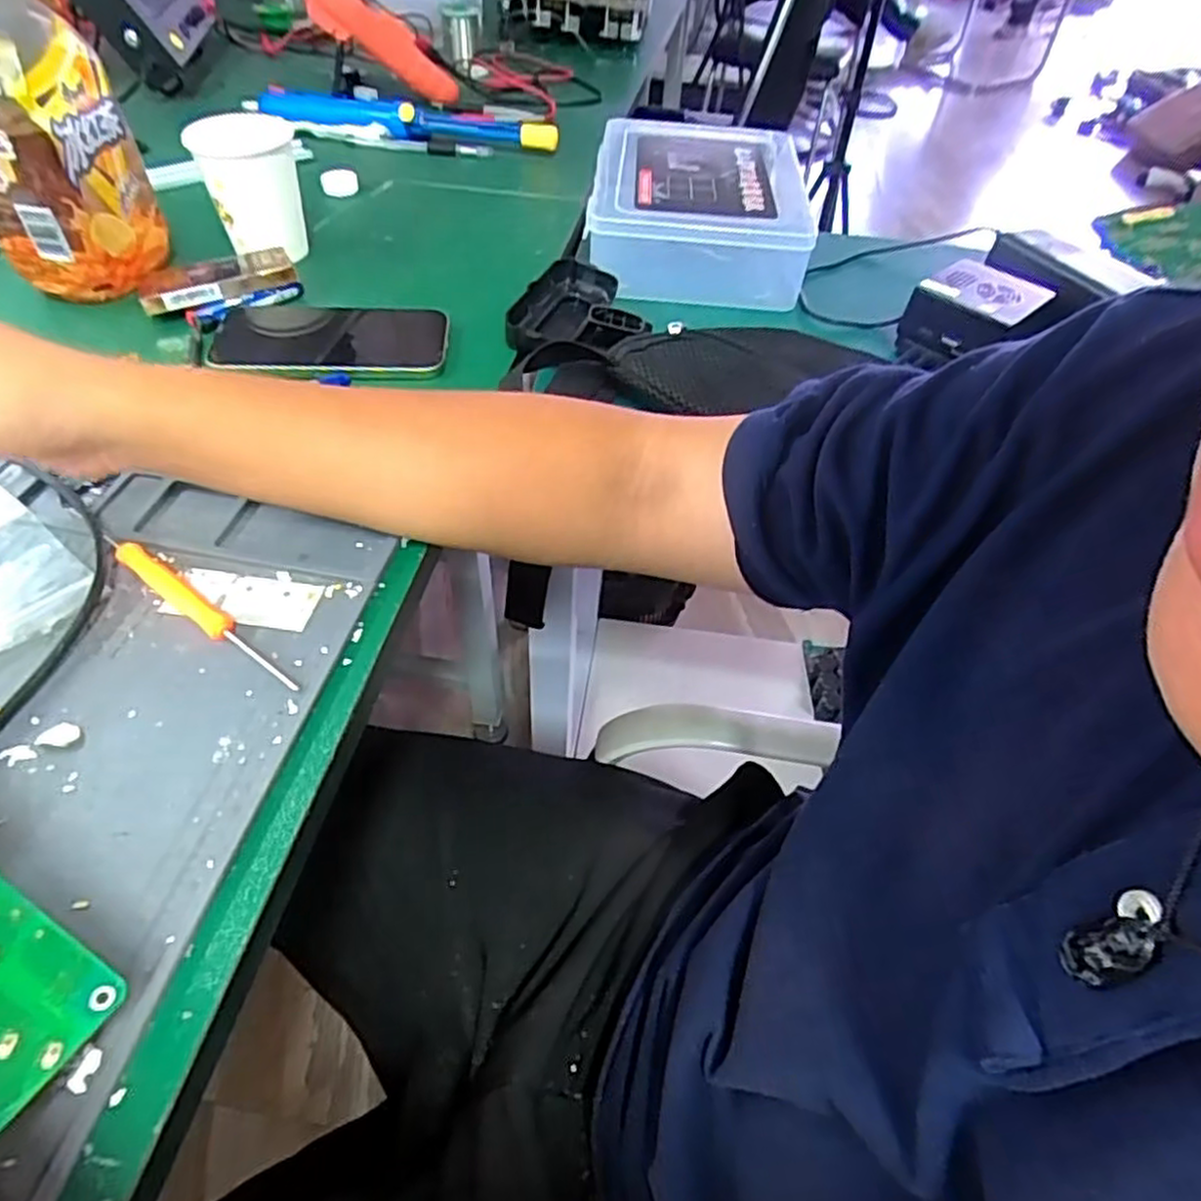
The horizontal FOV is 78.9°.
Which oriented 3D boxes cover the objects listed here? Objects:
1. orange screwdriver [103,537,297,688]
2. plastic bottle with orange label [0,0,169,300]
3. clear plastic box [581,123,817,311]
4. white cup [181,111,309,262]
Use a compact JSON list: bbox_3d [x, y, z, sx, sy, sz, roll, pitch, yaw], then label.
[{"bbox_3d":[-0.184,0.003,0.336,0.132,0.008,0.012,31,55,21],"label":"orange screwdriver"},{"bbox_3d":[-0.360,-0.305,0.461,0.102,0.191,0.102,-25,55,-22],"label":"plastic bottle with orange label"},{"bbox_3d":[0.082,-0.332,0.608,0.169,0.052,0.216,7,50,3],"label":"clear plastic box"},{"bbox_3d":[-0.250,-0.298,0.530,0.066,0.089,0.064,-16,52,-16],"label":"white cup"}]

